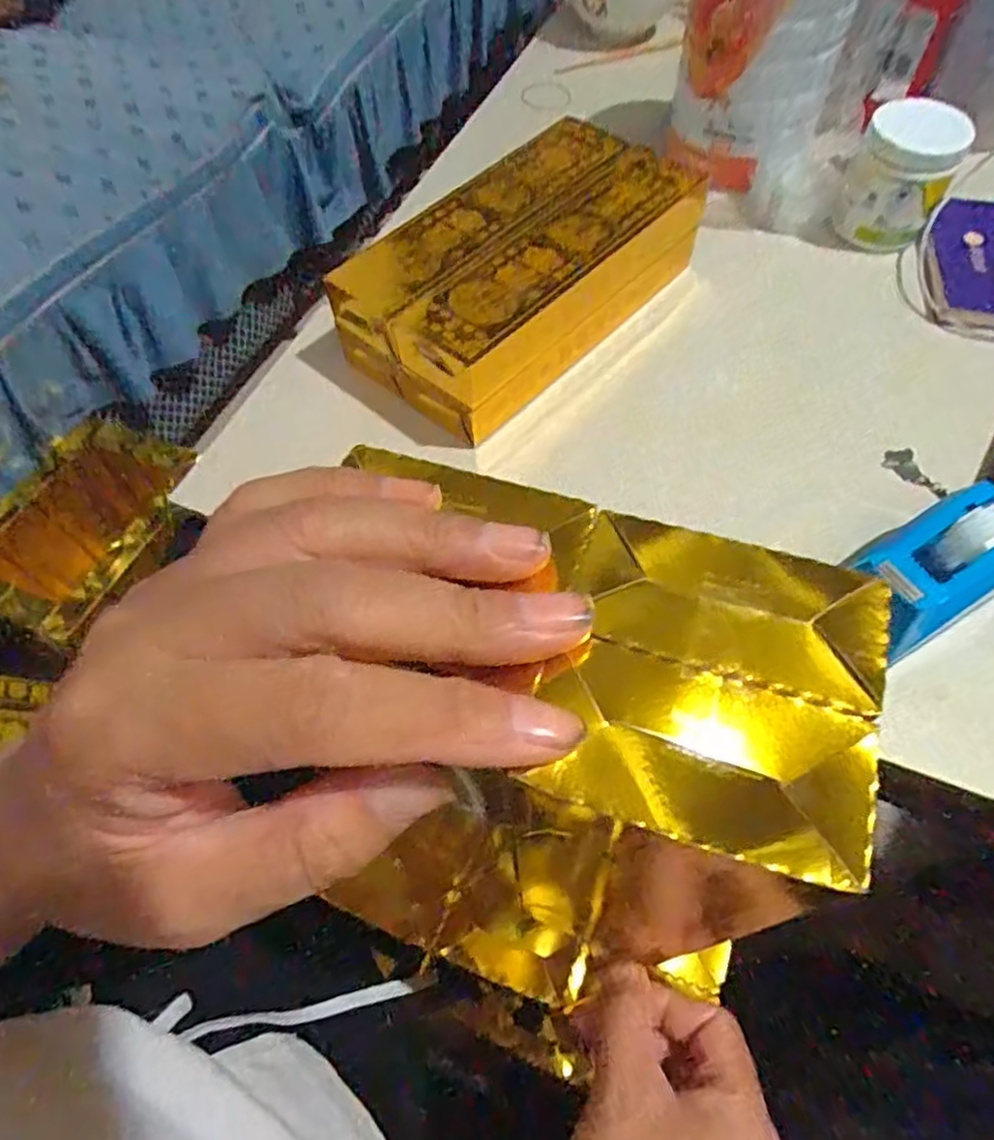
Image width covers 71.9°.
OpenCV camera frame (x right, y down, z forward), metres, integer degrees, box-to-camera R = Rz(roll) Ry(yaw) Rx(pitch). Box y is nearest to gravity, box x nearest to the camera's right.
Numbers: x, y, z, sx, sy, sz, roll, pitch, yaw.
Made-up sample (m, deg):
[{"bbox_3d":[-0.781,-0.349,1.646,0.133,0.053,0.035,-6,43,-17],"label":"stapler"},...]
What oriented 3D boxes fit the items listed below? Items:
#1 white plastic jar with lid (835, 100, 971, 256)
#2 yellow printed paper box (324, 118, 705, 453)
[{"bbox_3d":[0.316,-0.310,0.538,0.071,0.080,0.066,-1,59,2],"label":"white plastic jar with lid"},{"bbox_3d":[0.019,-0.219,0.511,0.278,0.076,0.159,-41,65,-20],"label":"yellow printed paper box"}]

